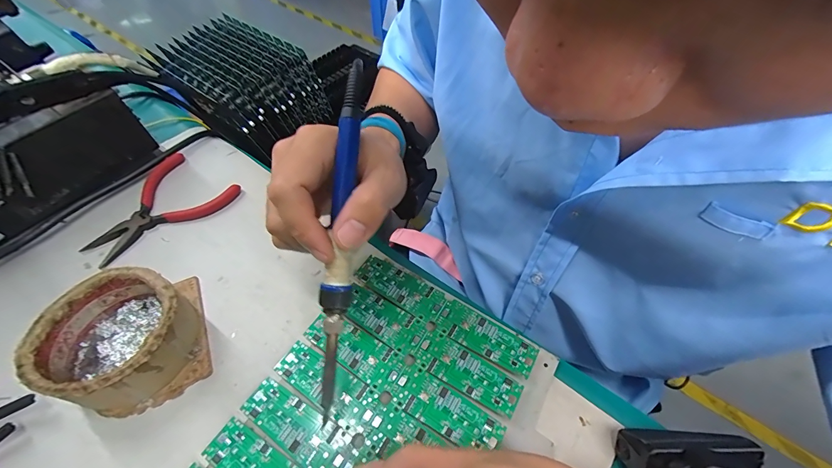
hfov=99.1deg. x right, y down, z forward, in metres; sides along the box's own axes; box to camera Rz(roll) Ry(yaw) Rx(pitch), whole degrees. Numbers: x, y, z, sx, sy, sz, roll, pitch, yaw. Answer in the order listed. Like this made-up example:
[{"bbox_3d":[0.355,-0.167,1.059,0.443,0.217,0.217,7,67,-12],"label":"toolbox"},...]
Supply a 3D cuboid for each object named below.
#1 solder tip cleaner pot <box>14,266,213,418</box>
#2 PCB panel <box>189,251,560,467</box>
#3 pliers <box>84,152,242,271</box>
[{"bbox_3d":[-0.196,0.071,0.238,0.085,0.045,0.085,1,53,-1],"label":"solder tip cleaner pot"},{"bbox_3d":[-0.034,0.138,0.216,0.161,0.010,0.246,29,58,18],"label":"PCB panel"},{"bbox_3d":[-0.243,-0.028,0.331,0.086,0.010,0.123,36,60,22],"label":"pliers"}]

